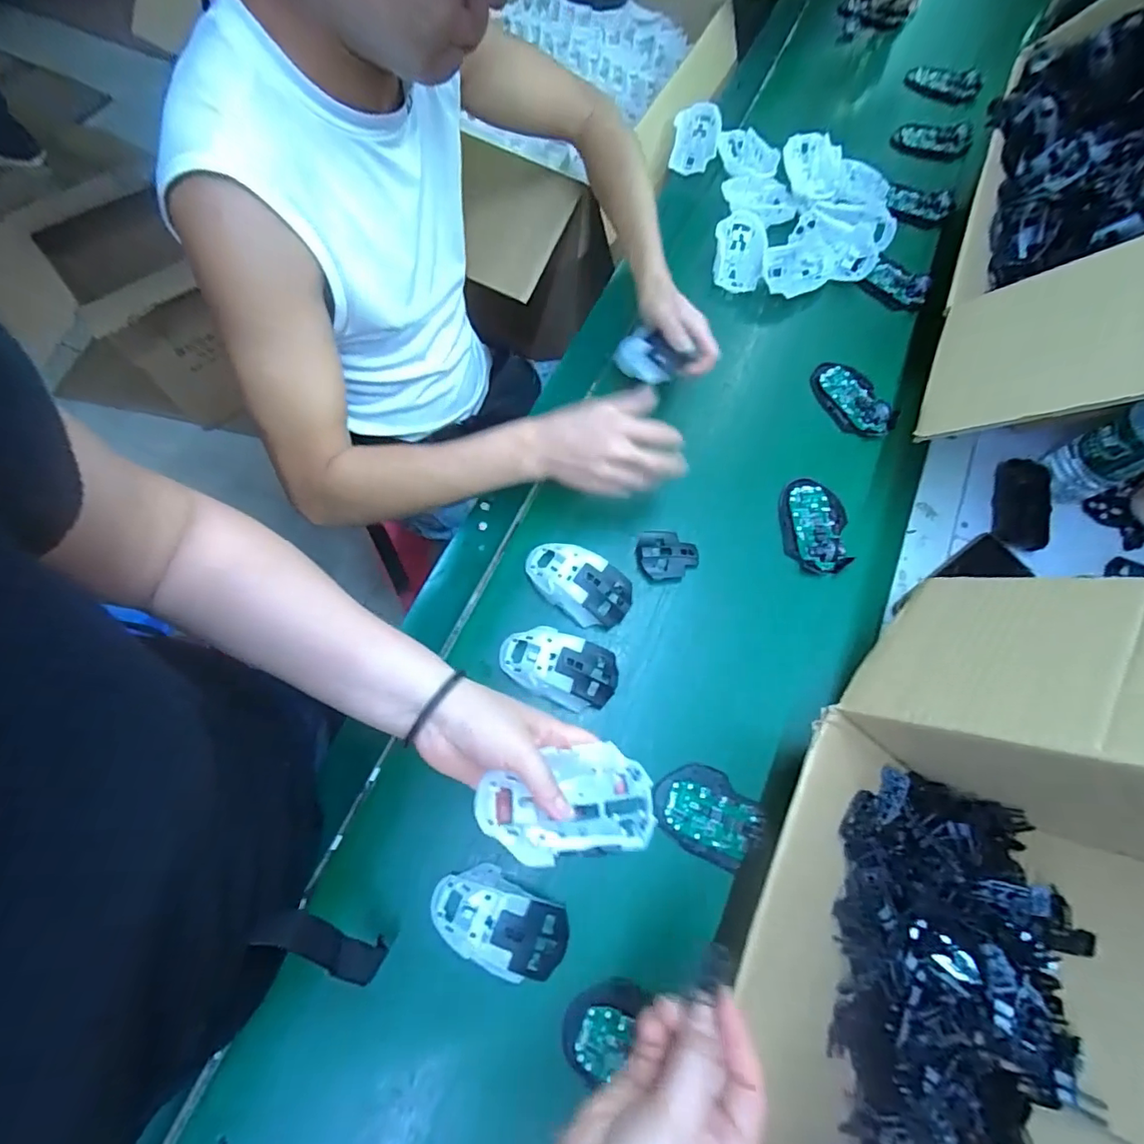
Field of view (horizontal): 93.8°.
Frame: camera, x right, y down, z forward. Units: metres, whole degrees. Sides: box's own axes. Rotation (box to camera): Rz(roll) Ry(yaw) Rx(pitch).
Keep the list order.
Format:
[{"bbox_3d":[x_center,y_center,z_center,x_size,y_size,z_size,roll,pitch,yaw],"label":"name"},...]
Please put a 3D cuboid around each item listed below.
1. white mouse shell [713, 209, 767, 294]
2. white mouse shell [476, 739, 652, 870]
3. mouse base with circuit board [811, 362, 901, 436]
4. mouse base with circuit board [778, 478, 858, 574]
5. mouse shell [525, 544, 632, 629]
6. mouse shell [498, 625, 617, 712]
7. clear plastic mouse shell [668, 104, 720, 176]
[{"bbox_3d":[0.226,-0.437,0.729,0.072,0.032,0.125,17,70,3],"label":"white mouse shell"},{"bbox_3d":[-0.003,0.153,0.355,0.112,0.041,0.065,-8,70,-6],"label":"white mouse shell"},{"bbox_3d":[0.348,-0.215,0.664,0.064,0.020,0.114,-26,73,-12],"label":"mouse base with circuit board"},{"bbox_3d":[0.273,-0.054,0.602,0.074,0.018,0.111,5,70,-1],"label":"mouse base with circuit board"},{"bbox_3d":[0.006,0.010,0.552,0.114,0.034,0.060,34,72,9],"label":"mouse shell"},{"bbox_3d":[-0.013,0.092,0.522,0.113,0.030,0.064,23,70,6],"label":"mouse shell"},{"bbox_3d":[0.182,-0.641,0.791,0.065,0.028,0.103,13,92,-5],"label":"clear plastic mouse shell"}]

